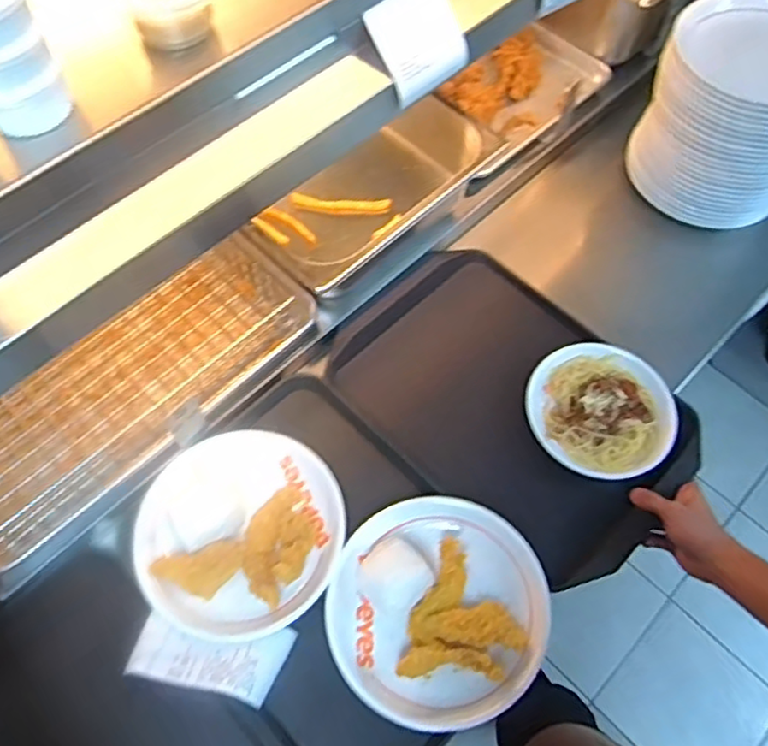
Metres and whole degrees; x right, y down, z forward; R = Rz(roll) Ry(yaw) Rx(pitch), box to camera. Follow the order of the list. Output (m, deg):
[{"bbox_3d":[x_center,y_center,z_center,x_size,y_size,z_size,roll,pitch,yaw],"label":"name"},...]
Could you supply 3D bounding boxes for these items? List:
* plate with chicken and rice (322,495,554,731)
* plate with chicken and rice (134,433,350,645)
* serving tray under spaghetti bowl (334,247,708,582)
[{"bbox_3d":[0.056,0.237,0.686,0.221,0.035,0.214,1,63,-2],"label":"plate with chicken and rice"},{"bbox_3d":[-0.154,0.168,0.716,0.216,0.034,0.203,1,63,-2],"label":"plate with chicken and rice"},{"bbox_3d":[0.150,0.026,0.800,0.415,0.035,0.284,40,66,21],"label":"serving tray under spaghetti bowl"}]

